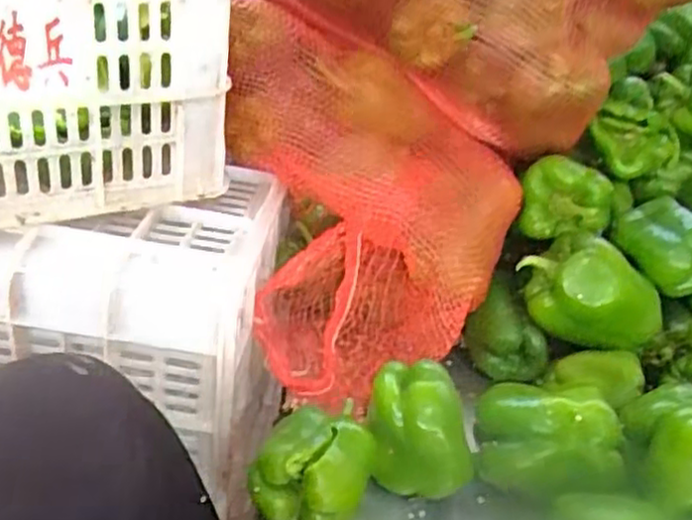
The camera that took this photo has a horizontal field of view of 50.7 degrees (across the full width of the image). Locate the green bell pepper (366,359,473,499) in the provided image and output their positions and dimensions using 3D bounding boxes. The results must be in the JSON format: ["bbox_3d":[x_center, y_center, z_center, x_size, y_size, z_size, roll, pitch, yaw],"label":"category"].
[{"bbox_3d":[0.057,0.128,0.549,0.080,0.080,0.062,14,32,10],"label":"green bell pepper"}]

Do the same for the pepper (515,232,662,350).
[{"bbox_3d":[0.222,0.022,0.666,0.126,0.083,0.074,6,31,-2],"label":"pepper"}]

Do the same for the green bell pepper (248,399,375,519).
[{"bbox_3d":[-0.023,0.149,0.518,0.078,0.061,0.069,12,32,8],"label":"green bell pepper"}]

